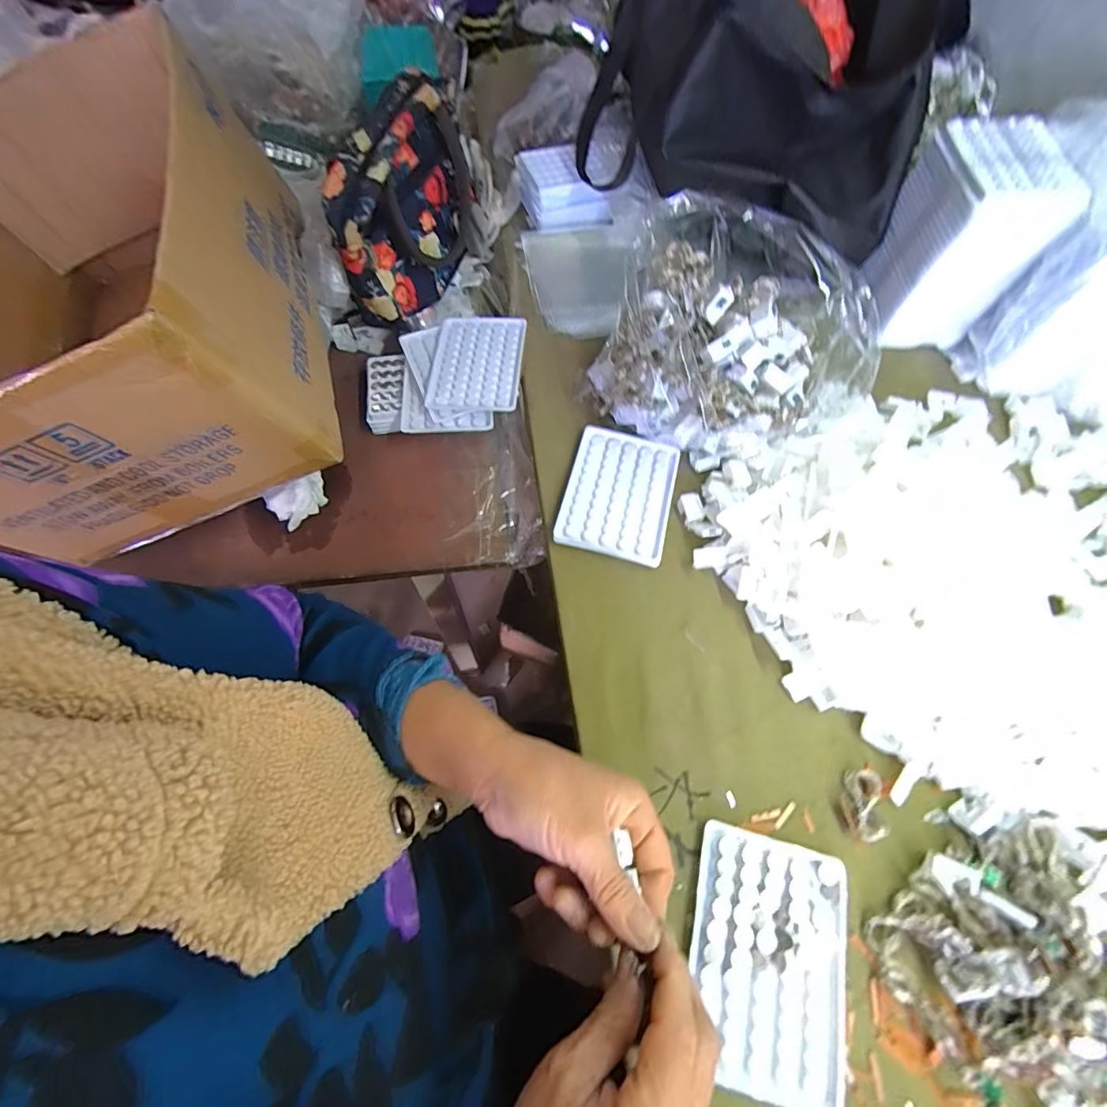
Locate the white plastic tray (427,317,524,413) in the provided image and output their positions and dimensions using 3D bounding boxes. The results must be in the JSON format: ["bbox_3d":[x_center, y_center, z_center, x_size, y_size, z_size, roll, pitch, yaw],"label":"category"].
[{"bbox_3d":[-0.081,-0.205,0.524,0.092,0.011,0.124,4,64,2],"label":"white plastic tray"}]

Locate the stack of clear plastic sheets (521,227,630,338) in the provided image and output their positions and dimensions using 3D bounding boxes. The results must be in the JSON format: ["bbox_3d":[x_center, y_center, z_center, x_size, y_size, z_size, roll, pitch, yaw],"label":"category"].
[{"bbox_3d":[0.033,-0.323,0.570,0.118,0.017,0.166,-9,64,-5],"label":"stack of clear plastic sheets"}]

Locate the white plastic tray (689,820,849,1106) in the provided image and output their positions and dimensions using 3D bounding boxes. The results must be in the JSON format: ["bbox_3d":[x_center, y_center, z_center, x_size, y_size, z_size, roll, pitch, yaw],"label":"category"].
[{"bbox_3d":[0.134,0.251,0.305,0.094,0.010,0.130,13,64,6],"label":"white plastic tray"}]

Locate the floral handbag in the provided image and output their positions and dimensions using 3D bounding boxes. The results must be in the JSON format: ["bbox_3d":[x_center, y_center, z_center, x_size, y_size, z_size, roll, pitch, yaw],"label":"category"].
[{"bbox_3d":[-0.150,-0.375,0.529,0.072,0.148,0.241,16,65,8],"label":"floral handbag"}]

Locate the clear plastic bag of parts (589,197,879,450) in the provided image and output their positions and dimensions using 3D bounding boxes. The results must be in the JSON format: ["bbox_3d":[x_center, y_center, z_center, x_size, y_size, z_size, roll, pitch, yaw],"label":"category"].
[{"bbox_3d":[0.160,-0.184,0.435,0.214,0.138,0.170,35,68,16],"label":"clear plastic bag of parts"}]

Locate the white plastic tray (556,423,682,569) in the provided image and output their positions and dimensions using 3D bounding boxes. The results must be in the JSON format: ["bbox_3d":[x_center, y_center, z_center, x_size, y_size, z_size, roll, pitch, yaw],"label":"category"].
[{"bbox_3d":[0.061,-0.057,0.448,0.095,0.008,0.130,14,64,6],"label":"white plastic tray"}]

